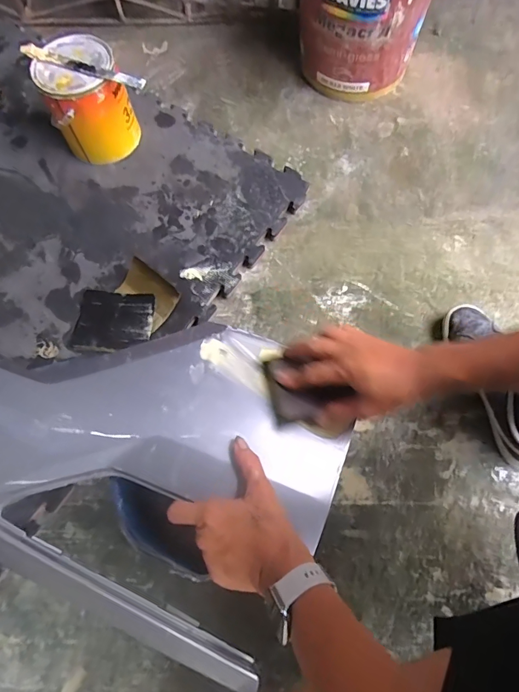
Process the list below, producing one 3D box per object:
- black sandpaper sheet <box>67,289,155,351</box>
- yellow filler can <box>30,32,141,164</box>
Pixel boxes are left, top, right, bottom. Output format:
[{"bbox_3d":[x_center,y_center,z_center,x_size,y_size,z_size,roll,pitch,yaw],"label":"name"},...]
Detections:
[{"bbox_3d":[-0.271,-0.046,0.788,0.147,0.014,0.116,6,70,5],"label":"black sandpaper sheet"},{"bbox_3d":[-0.343,-0.489,0.866,0.148,0.169,0.156,-1,69,2],"label":"yellow filler can"}]

